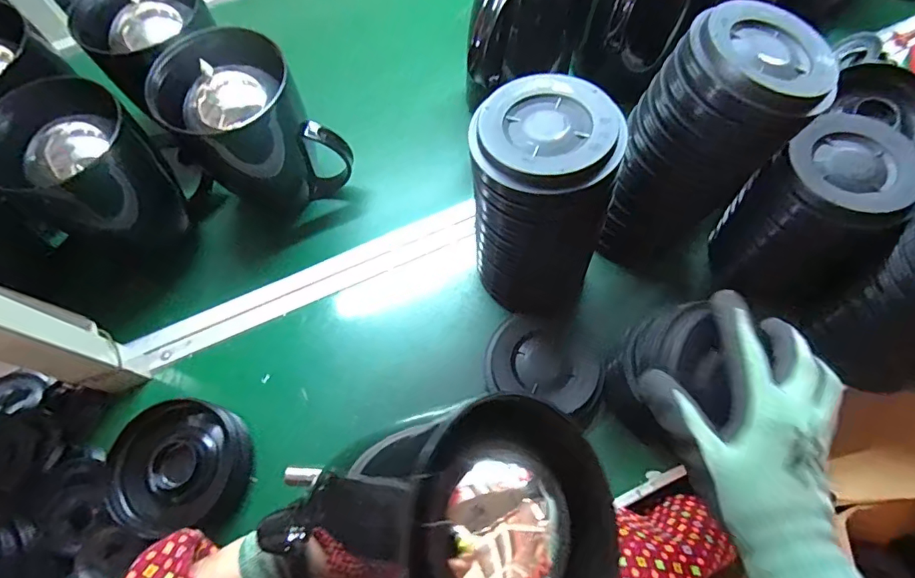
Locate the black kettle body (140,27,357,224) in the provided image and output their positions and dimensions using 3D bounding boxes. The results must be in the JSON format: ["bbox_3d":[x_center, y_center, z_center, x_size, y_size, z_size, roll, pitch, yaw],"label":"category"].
[{"bbox_3d":[-0.220,-0.169,0.543,0.136,0.182,0.118,37,73,17],"label":"black kettle body"}]

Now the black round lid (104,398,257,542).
[{"bbox_3d":[-0.266,0.172,0.474,0.123,0.033,0.119,-1,66,2],"label":"black round lid"}]

